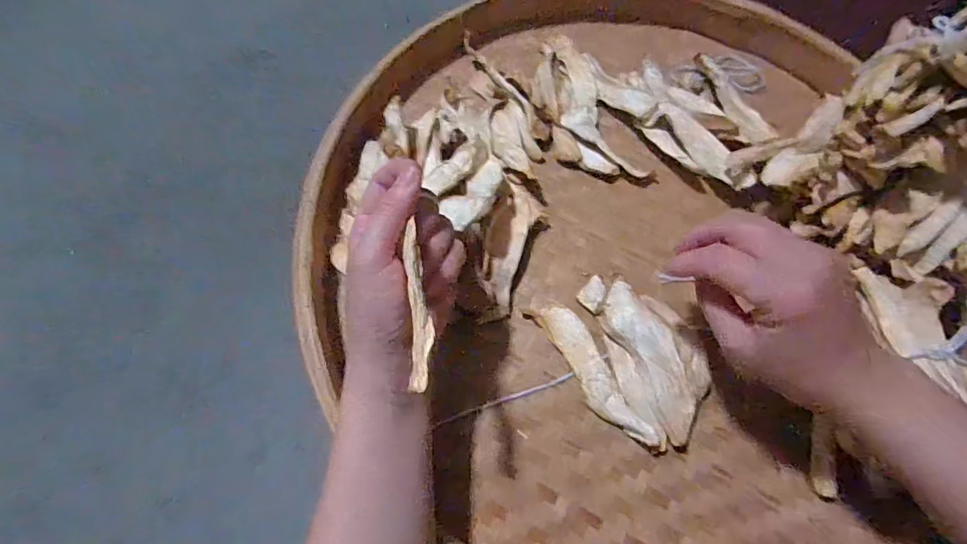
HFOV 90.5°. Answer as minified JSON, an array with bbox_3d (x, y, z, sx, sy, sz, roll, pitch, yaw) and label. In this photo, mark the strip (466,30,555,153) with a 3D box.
[{"bbox_3d":[0.024,-0.182,0.481,0.021,0.033,0.156,-28,68,-12],"label":"strip"}]

